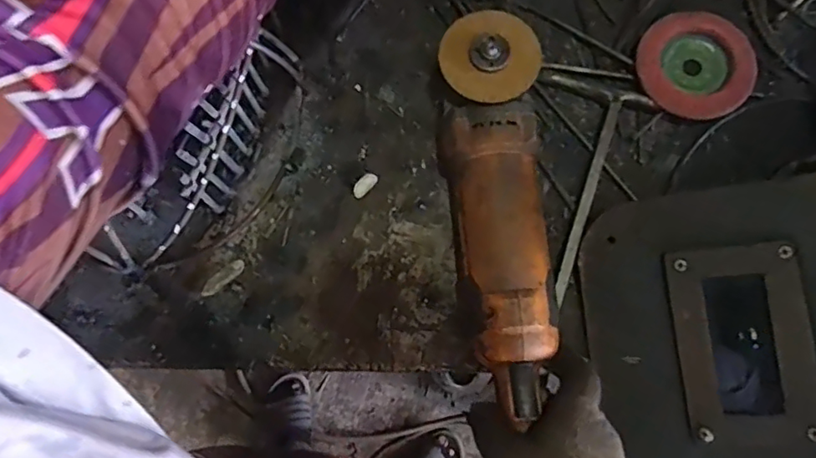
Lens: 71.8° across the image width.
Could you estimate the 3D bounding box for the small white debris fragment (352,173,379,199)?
[{"bbox_3d":[-0.036,-0.036,0.471,0.011,0.010,0.024,41,81,8],"label":"small white debris fragment"}]

